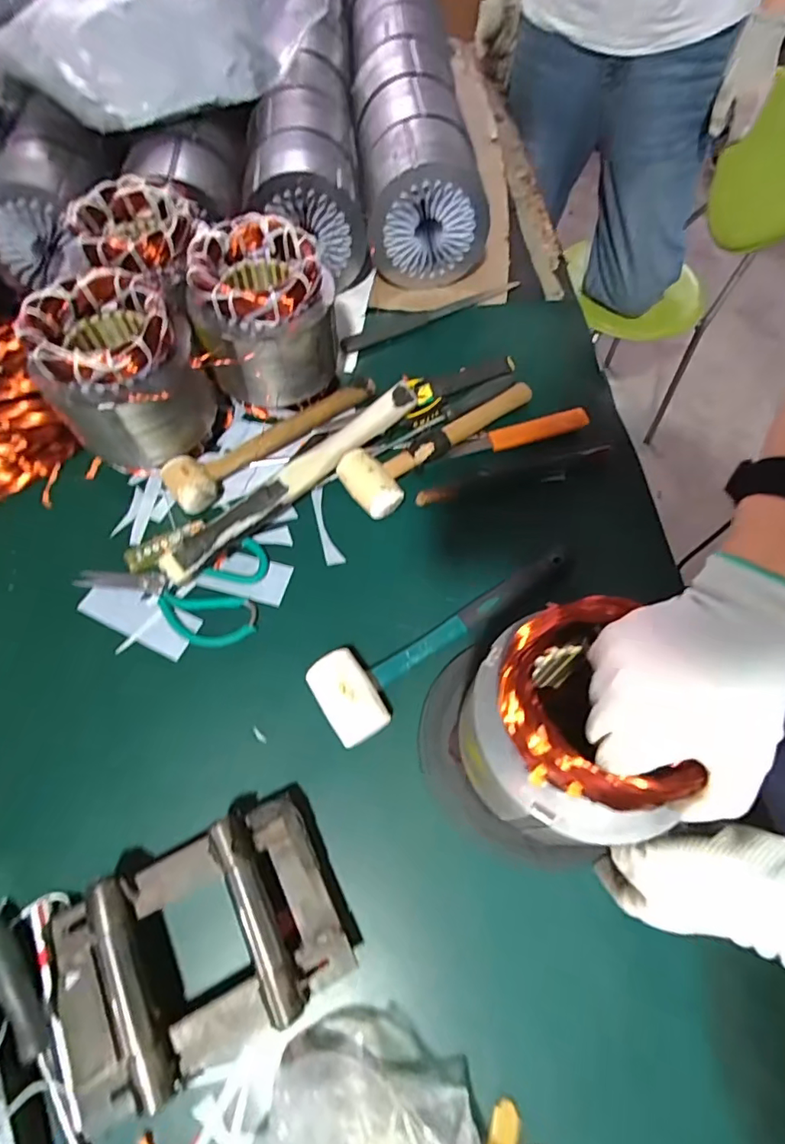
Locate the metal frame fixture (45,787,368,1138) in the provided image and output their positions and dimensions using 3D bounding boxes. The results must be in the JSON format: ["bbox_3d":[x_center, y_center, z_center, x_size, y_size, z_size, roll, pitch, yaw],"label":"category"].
[{"bbox_3d":[-0.143,0.276,0.386,0.211,0.051,0.140,-25,67,-14],"label":"metal frame fixture"}]

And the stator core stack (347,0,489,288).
[{"bbox_3d":[0.018,-0.755,0.835,0.152,0.158,0.695,-3,64,-4],"label":"stator core stack"}]

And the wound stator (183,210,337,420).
[{"bbox_3d":[-0.141,-0.273,0.578,0.140,0.155,0.132,-16,66,-10],"label":"wound stator"}]

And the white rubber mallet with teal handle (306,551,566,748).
[{"bbox_3d":[0.055,0.057,0.500,0.278,0.049,0.075,-31,69,-16],"label":"white rubber mallet with teal handle"}]

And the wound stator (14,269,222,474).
[{"bbox_3d":[-0.266,-0.191,0.542,0.137,0.167,0.137,-17,67,-10],"label":"wound stator"}]

